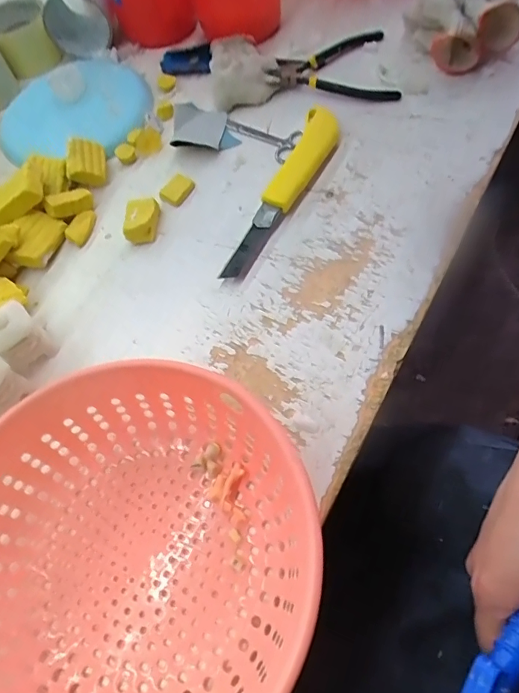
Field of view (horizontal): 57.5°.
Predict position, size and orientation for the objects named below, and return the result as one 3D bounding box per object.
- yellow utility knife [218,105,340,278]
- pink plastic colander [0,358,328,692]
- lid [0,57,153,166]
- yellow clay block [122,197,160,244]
[{"bbox_3d":[0.025,-0.157,0.468,0.039,0.017,0.229,20,67,18],"label":"yellow utility knife"},{"bbox_3d":[-0.077,0.130,0.293,0.219,0.079,0.217,-4,62,7],"label":"pink plastic colander"},{"bbox_3d":[-0.220,-0.280,0.562,0.182,0.015,0.171,-4,62,7],"label":"lid"},{"bbox_3d":[-0.118,-0.125,0.471,0.032,0.020,0.043,-6,61,6],"label":"yellow clay block"}]

